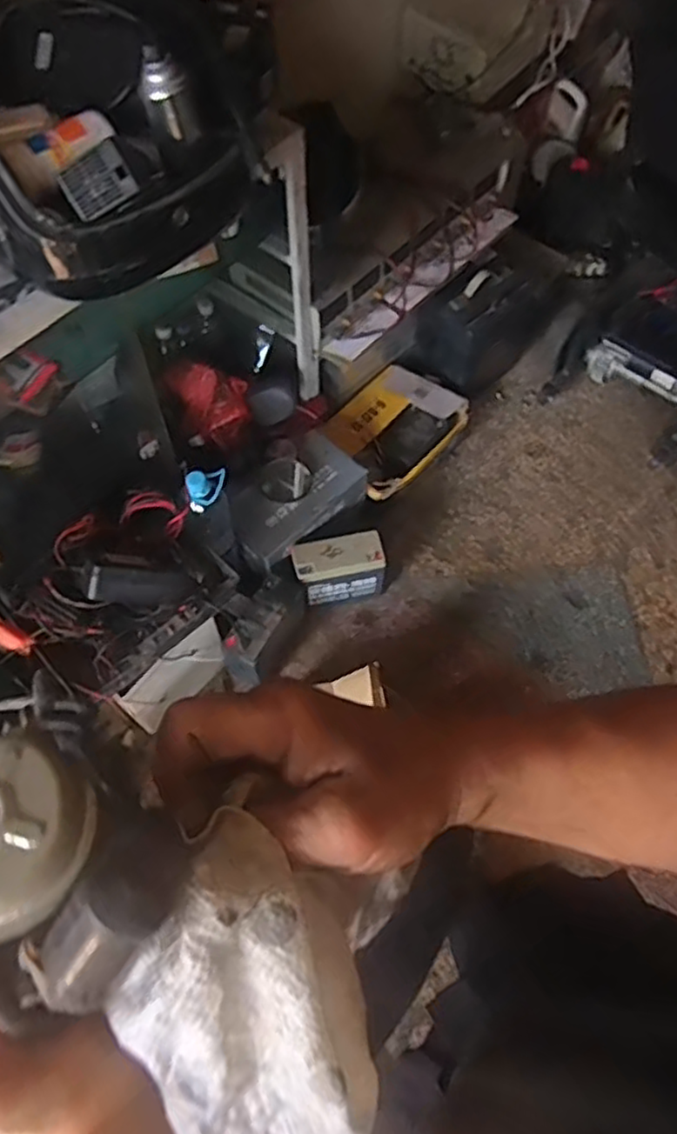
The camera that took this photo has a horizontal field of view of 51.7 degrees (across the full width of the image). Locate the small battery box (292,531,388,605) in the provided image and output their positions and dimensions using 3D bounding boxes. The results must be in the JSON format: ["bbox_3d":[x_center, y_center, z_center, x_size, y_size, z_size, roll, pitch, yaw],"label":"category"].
[{"bbox_3d":[0.002,0.002,1.413,0.181,0.159,0.091,-9,62,-4],"label":"small battery box"}]

